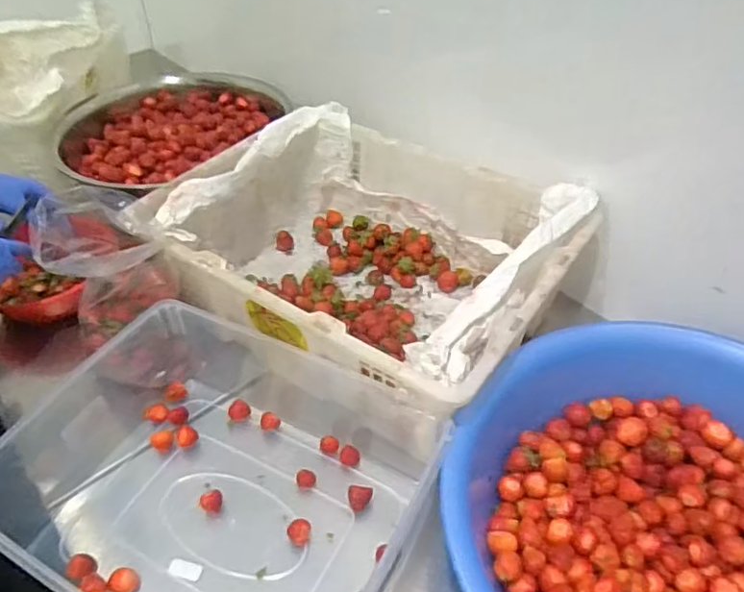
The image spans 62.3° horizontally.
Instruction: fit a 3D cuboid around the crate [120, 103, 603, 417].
[{"bbox_3d":[-0.007,-0.041,0.777,0.459,0.181,0.356,26,50,27],"label":"crate"}]

